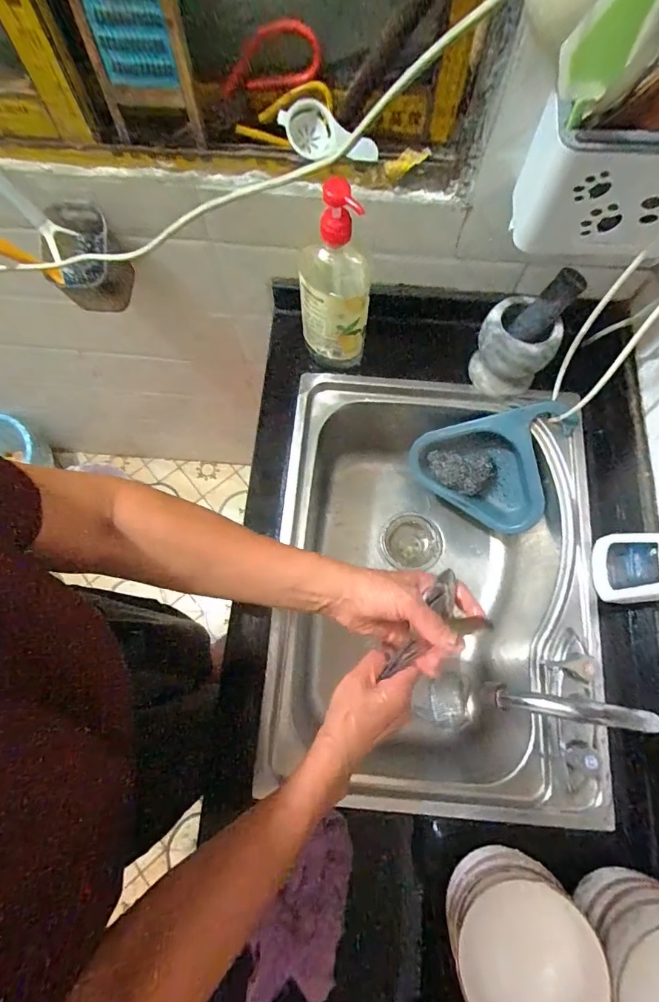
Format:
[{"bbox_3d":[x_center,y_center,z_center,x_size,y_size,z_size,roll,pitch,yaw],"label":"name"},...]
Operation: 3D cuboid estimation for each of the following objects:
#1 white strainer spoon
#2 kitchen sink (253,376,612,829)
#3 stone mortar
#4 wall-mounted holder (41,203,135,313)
[{"bbox_3d":[-0.001,-0.431,0.543,0.122,0.041,0.046,14,73,-10],"label":"white strainer spoon"},{"bbox_3d":[0.147,0.135,0.727,0.435,0.260,0.561,5,73,2],"label":"kitchen sink"},{"bbox_3d":[0.263,-0.221,0.660,0.108,0.097,0.098,42,77,12],"label":"stone mortar"},{"bbox_3d":[-0.332,-0.332,0.632,0.113,0.107,0.086,-9,73,-3],"label":"wall-mounted holder"}]

